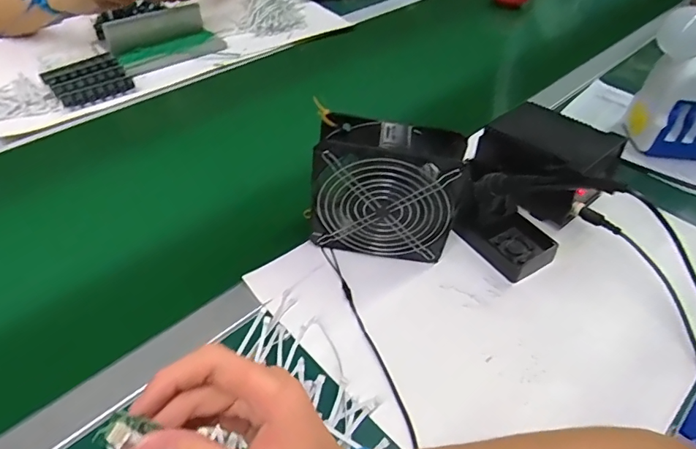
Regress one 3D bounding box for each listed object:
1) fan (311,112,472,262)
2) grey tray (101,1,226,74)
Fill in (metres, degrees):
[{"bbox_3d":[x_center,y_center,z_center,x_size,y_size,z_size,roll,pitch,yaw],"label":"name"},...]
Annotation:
[{"bbox_3d":[0.040,-0.033,0.528,0.153,0.152,0.059,8,45,3],"label":"fan"},{"bbox_3d":[-0.330,-0.339,0.882,0.191,0.063,0.098,-31,55,-30],"label":"grey tray"}]

